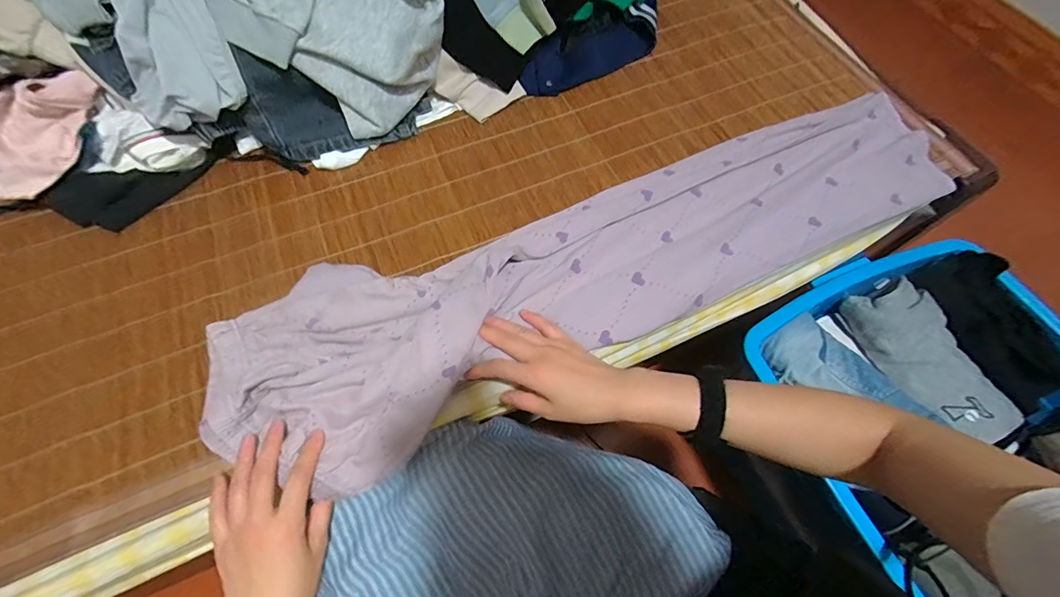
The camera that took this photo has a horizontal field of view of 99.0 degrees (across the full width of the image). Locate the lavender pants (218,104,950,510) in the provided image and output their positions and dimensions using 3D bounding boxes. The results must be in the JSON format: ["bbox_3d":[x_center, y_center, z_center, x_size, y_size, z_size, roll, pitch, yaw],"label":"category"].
[{"bbox_3d":[0.092,-0.039,0.502,0.859,0.041,0.205,-21,67,-11],"label":"lavender pants"}]

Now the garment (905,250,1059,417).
[{"bbox_3d":[0.672,0.044,0.652,0.090,0.063,0.235,-25,80,-14],"label":"garment"}]

